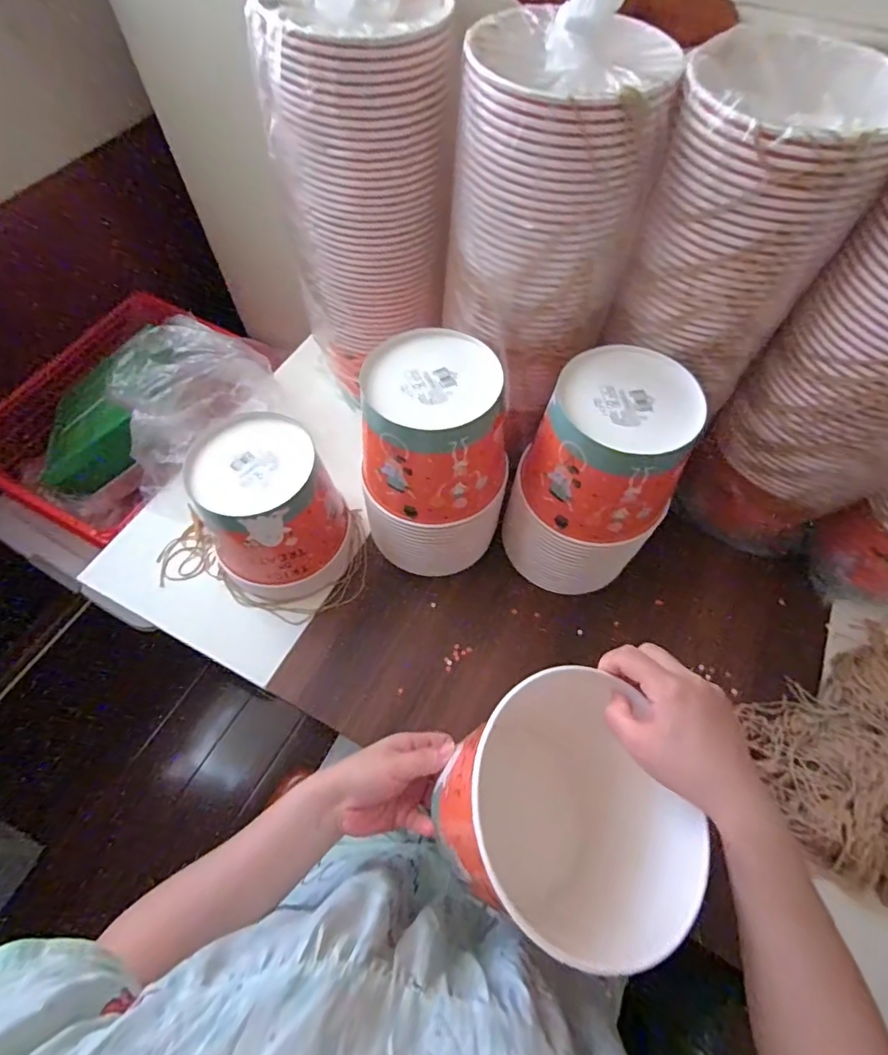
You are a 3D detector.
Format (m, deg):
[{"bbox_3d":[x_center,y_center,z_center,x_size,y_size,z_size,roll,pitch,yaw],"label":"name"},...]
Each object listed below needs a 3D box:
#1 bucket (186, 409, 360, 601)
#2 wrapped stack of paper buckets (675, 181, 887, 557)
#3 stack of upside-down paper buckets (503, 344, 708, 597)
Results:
[{"bbox_3d":[-0.192,-0.016,0.599,0.146,0.168,0.146,0,62,0],"label":"bucket"},{"bbox_3d":[0.404,-0.142,0.500,0.172,0.391,0.163,-39,69,-18],"label":"wrapped stack of paper buckets"},{"bbox_3d":[0.164,-0.041,0.565,0.152,0.256,0.152,35,67,16],"label":"stack of upside-down paper buckets"}]

